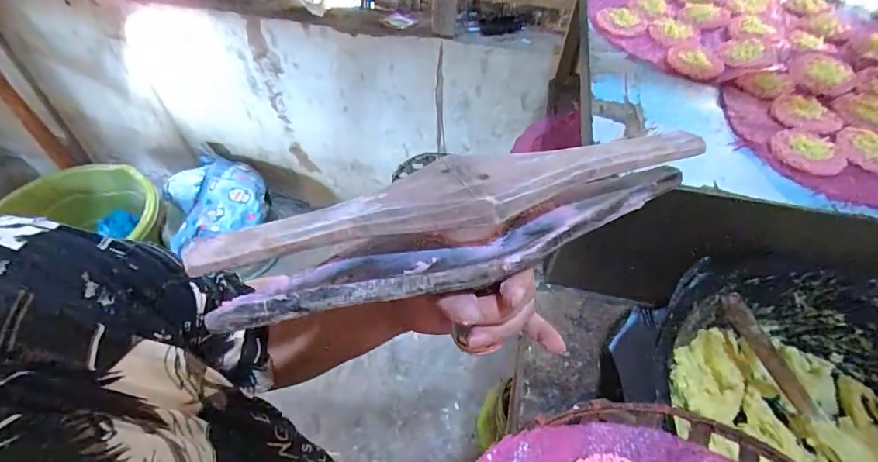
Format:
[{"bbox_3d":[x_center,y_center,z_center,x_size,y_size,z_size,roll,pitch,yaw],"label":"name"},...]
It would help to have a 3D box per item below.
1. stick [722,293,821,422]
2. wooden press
[{"bbox_3d":[0.398,0.152,0.535,0.021,0.024,0.179,-32,86,-23],"label":"stick"},{"bbox_3d":[0.013,-0.009,0.226,0.252,0.043,0.061,-15,55,-10],"label":"wooden press"}]

